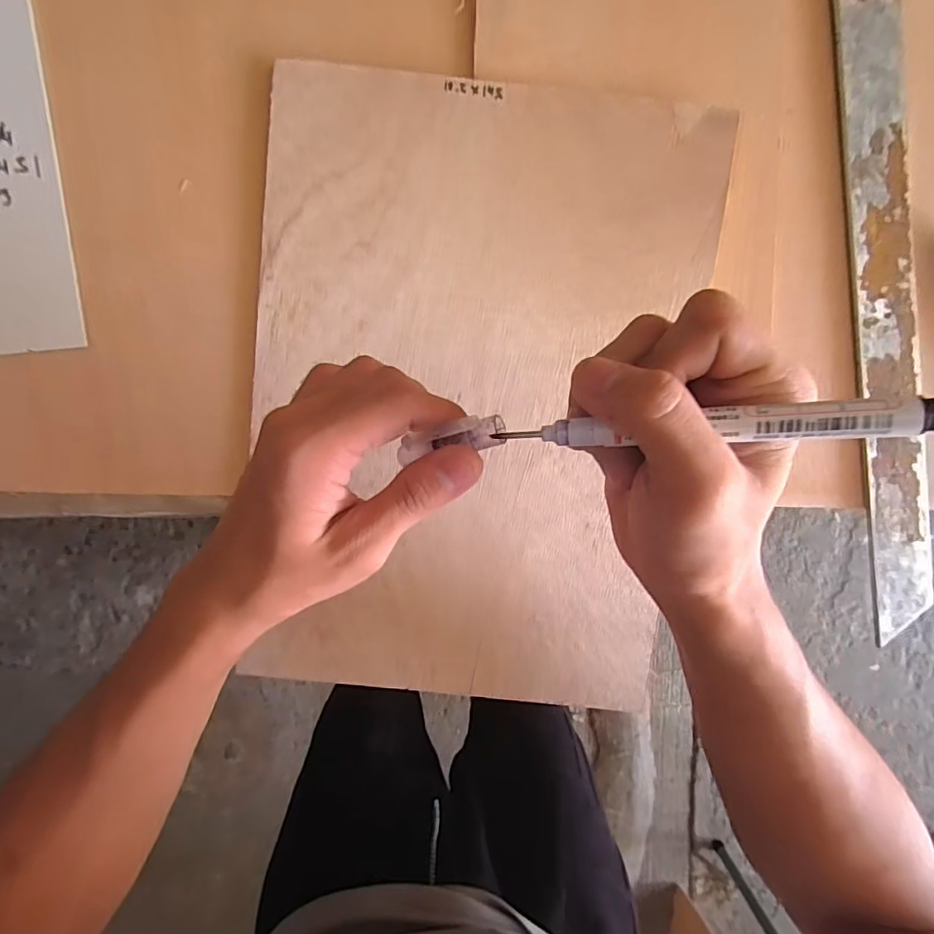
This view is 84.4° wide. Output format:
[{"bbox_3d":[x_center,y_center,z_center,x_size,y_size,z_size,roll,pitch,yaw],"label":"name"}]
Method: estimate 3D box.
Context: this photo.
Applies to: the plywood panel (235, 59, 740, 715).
[{"bbox_3d":[0.002,-0.036,0.314,0.260,0.007,0.364,7,97,0],"label":"plywood panel"}]

